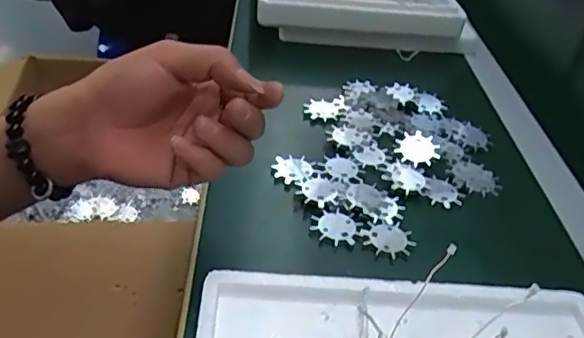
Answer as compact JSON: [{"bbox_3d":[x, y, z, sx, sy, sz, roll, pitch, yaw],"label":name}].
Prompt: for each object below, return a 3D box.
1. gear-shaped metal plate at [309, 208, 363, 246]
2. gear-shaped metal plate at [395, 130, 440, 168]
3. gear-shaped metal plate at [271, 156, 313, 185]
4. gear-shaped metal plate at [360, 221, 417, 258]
[{"bbox_3d":[0.033,0.044,0.434,0.037,0.004,0.032,19,47,19],"label":"gear-shaped metal plate"},{"bbox_3d":[0.114,-0.018,0.519,0.042,0.006,0.037,27,65,31],"label":"gear-shaped metal plate"},{"bbox_3d":[0.000,0.000,0.485,0.036,0.005,0.032,6,42,18],"label":"gear-shaped metal plate"},{"bbox_3d":[0.072,0.053,0.427,0.036,0.004,0.033,1,42,0],"label":"gear-shaped metal plate"}]

